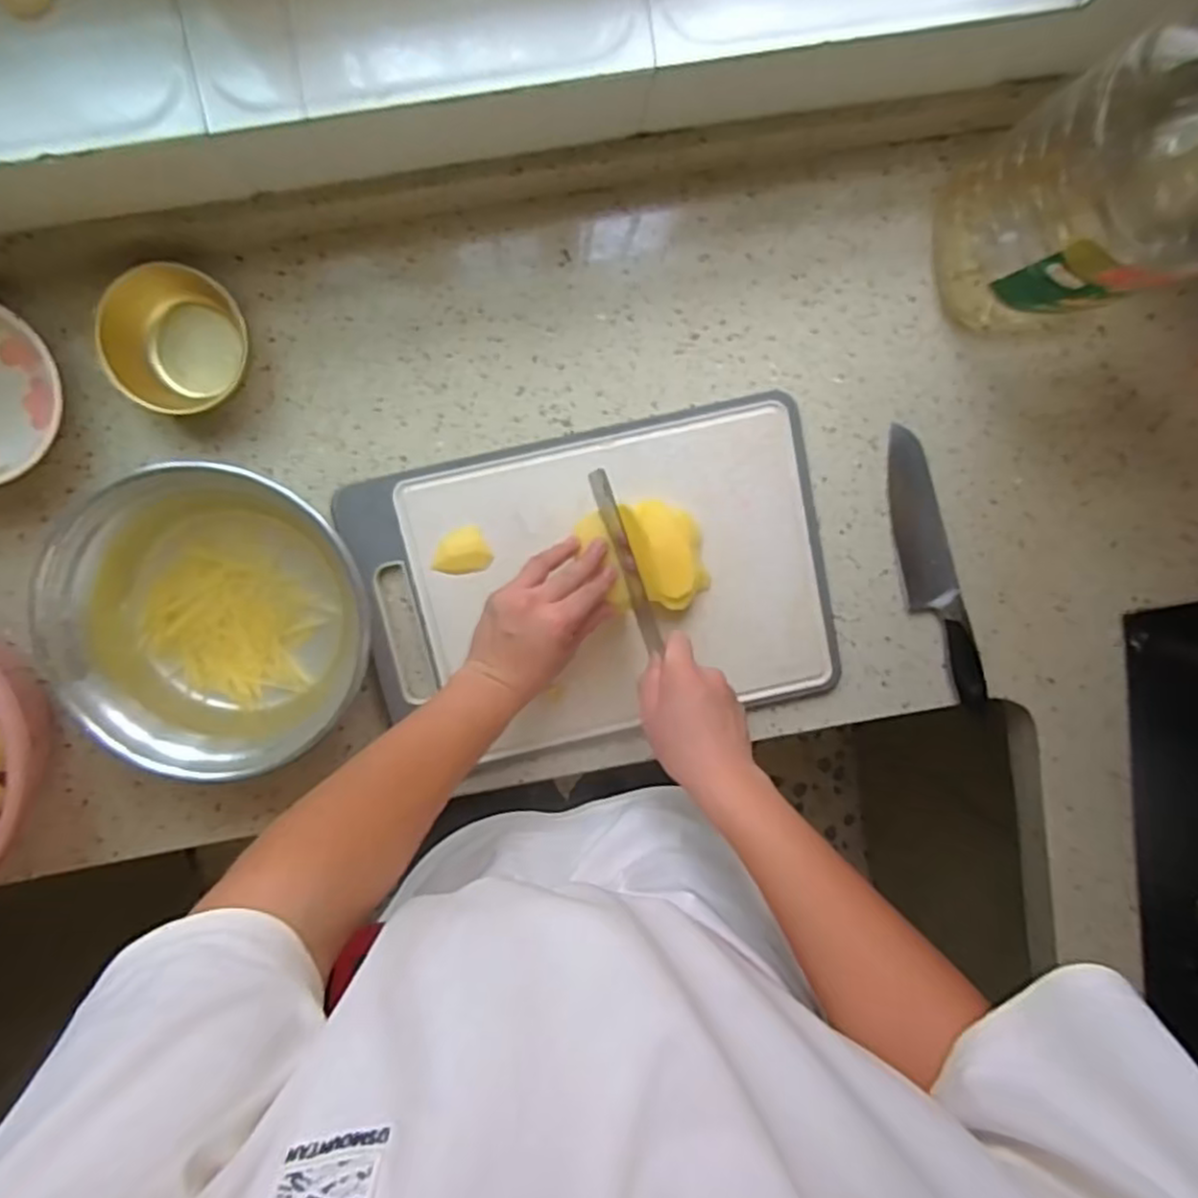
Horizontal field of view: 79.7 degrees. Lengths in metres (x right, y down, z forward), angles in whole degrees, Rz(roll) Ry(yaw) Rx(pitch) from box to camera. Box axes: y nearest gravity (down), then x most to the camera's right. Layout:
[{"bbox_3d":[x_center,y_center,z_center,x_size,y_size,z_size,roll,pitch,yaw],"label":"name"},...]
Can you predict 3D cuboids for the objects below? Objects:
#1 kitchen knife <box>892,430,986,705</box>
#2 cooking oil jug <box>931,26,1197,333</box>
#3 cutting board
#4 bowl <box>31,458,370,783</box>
[{"bbox_3d":[0.320,-0.024,0.683,0.050,0.014,0.275,-20,98,-1],"label":"kitchen knife"},{"bbox_3d":[0.388,-0.290,0.489,0.151,0.339,0.132,-12,98,-2],"label":"cooking oil jug"},{"bbox_3d":[0.004,0.005,0.664,0.418,0.019,0.311,-13,98,-2],"label":"cutting board"},{"bbox_3d":[-0.323,0.011,0.597,0.229,0.110,0.226,0,97,-4],"label":"bowl"}]

